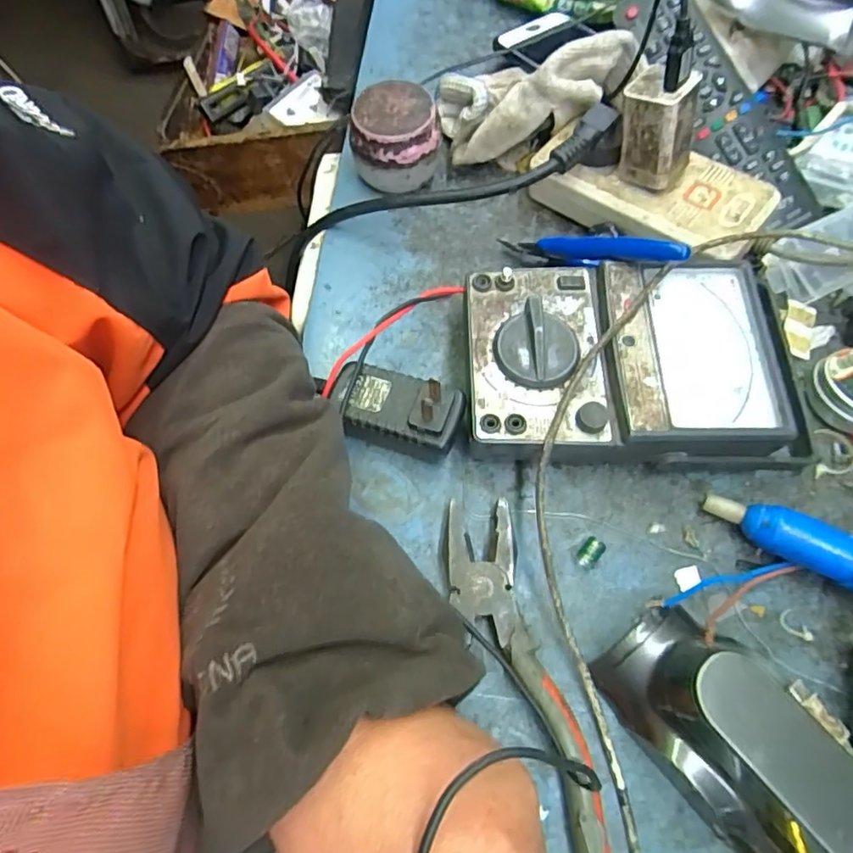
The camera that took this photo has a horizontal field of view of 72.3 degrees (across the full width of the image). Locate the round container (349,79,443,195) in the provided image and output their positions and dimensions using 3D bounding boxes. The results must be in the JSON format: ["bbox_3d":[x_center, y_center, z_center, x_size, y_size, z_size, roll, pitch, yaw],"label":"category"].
[{"bbox_3d":[-0.020,-0.195,0.406,0.057,0.055,0.057,0,64,-1],"label":"round container"}]

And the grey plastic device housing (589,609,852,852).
[{"bbox_3d":[0.145,0.147,0.242,0.058,0.055,0.157,-36,70,-17],"label":"grey plastic device housing"}]

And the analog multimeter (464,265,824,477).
[{"bbox_3d":[0.115,-0.033,0.332,0.193,0.049,0.115,0,64,-1],"label":"analog multimeter"}]

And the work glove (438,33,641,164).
[{"bbox_3d":[0.076,-0.231,0.406,0.134,0.050,0.063,-12,62,20],"label":"work glove"}]

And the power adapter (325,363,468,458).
[{"bbox_3d":[-0.017,-0.010,0.320,0.071,0.047,0.040,20,65,9],"label":"power adapter"}]

